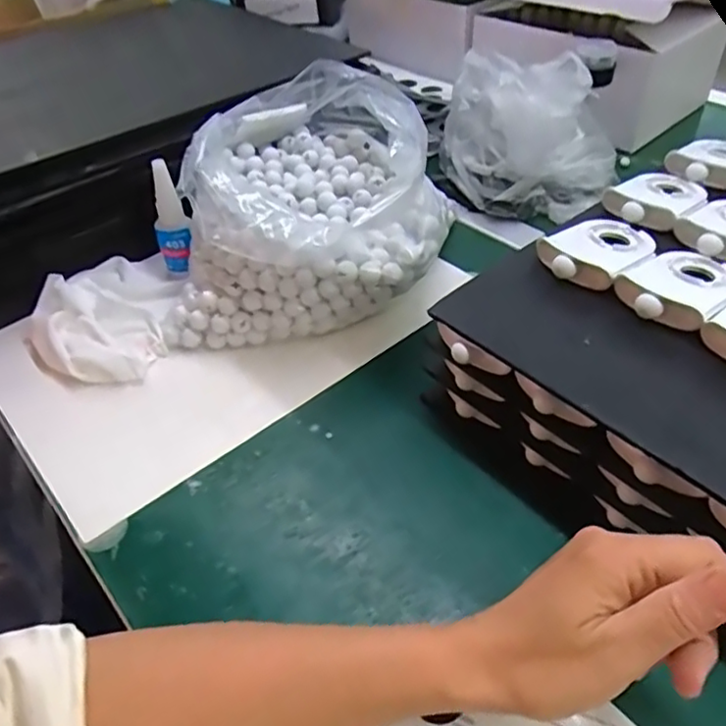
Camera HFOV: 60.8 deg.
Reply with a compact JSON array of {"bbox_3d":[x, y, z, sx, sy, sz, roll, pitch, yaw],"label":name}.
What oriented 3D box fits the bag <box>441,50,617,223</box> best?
[{"bbox_3d":[0.170,-0.228,0.624,0.166,0.119,0.122,11,45,14],"label":"bag"}]

